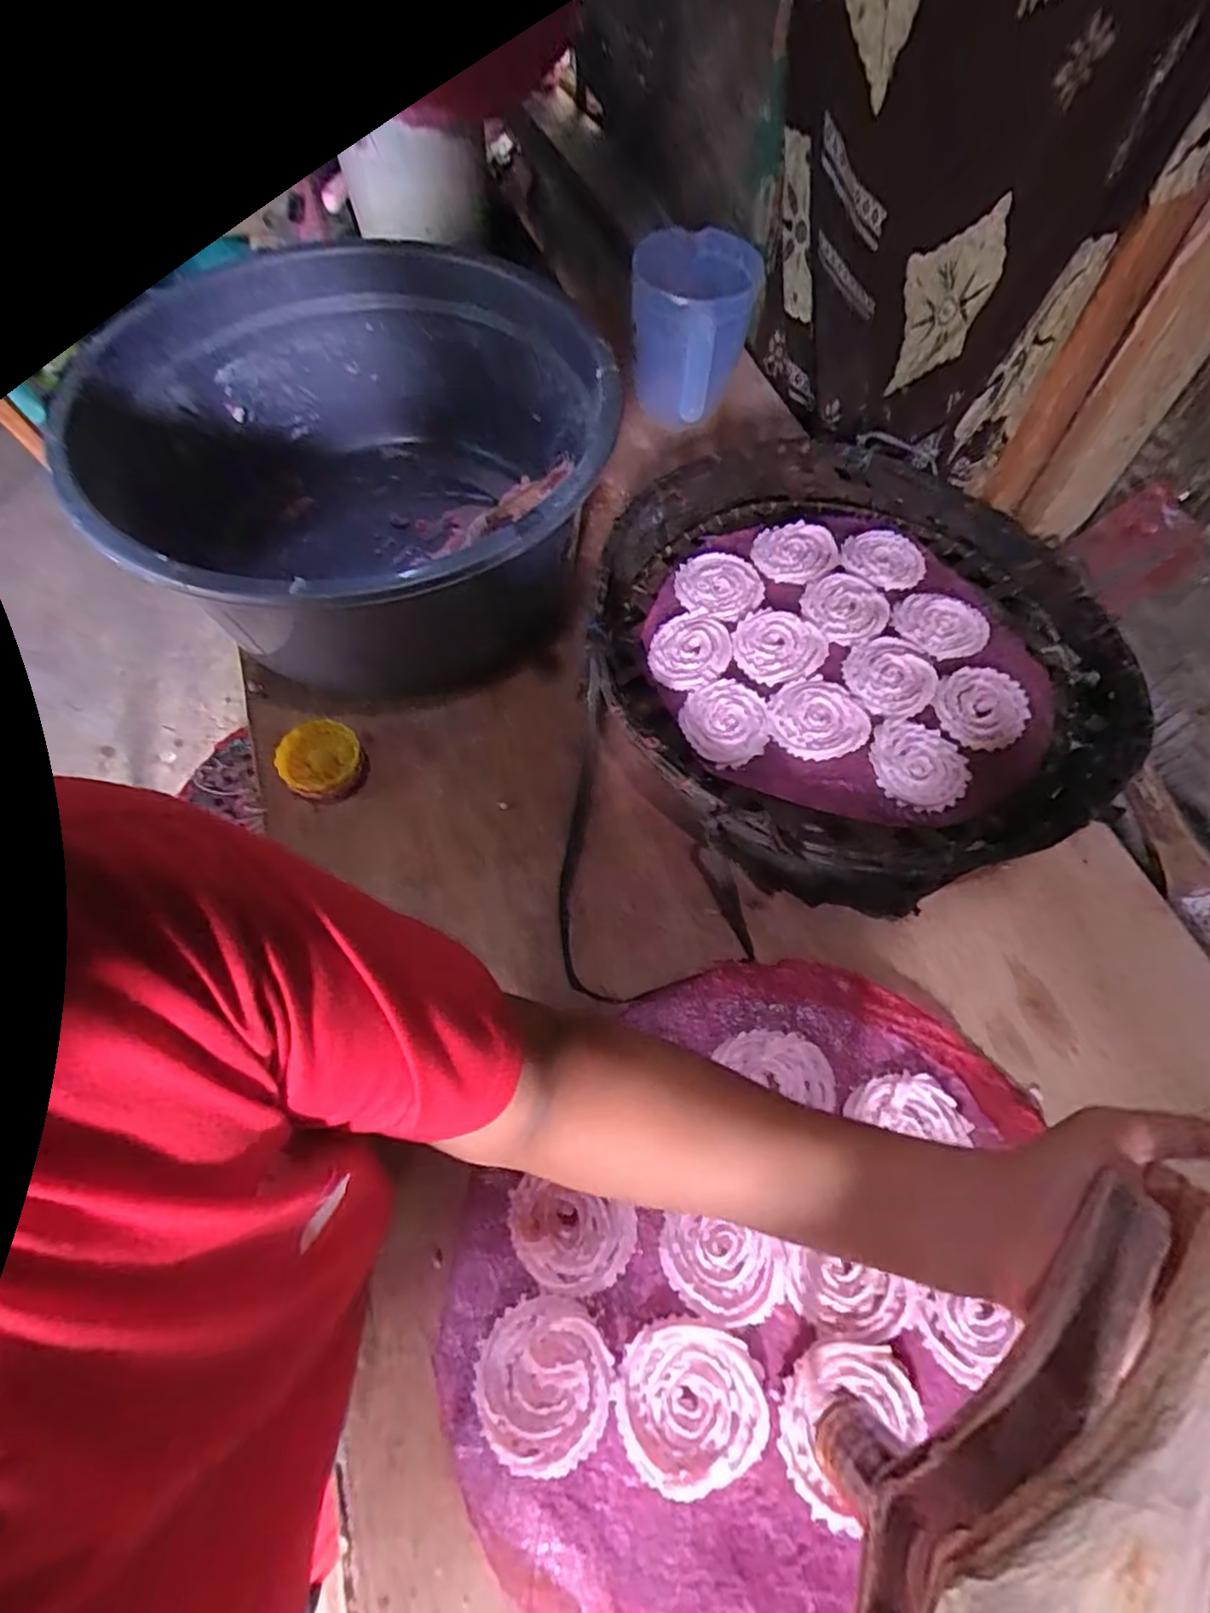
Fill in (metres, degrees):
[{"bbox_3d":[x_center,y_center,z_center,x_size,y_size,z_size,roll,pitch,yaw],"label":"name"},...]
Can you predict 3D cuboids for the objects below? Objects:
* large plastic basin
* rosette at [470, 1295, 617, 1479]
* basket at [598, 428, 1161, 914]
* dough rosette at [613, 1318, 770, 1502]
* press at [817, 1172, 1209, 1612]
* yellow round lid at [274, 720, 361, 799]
[{"bbox_3d":[-0.185,-0.266,0.557,0.363,0.202,0.382,-2,61,-2],"label":"large plastic basin"},{"bbox_3d":[-0.033,0.312,0.360,0.071,0.009,0.074,0,61,-1],"label":"rosette"},{"bbox_3d":[0.210,-0.136,0.573,0.422,0.080,0.432,0,61,-1],"label":"basket"},{"bbox_3d":[0.047,0.323,0.358,0.078,0.006,0.071,2,61,0],"label":"dough rosette"},{"bbox_3d":[0.117,0.243,0.202,0.063,0.072,0.283,41,66,19],"label":"press"},{"bbox_3d":[-0.224,-0.036,0.528,0.059,0.032,0.055,0,61,-1],"label":"yellow round lid"}]

